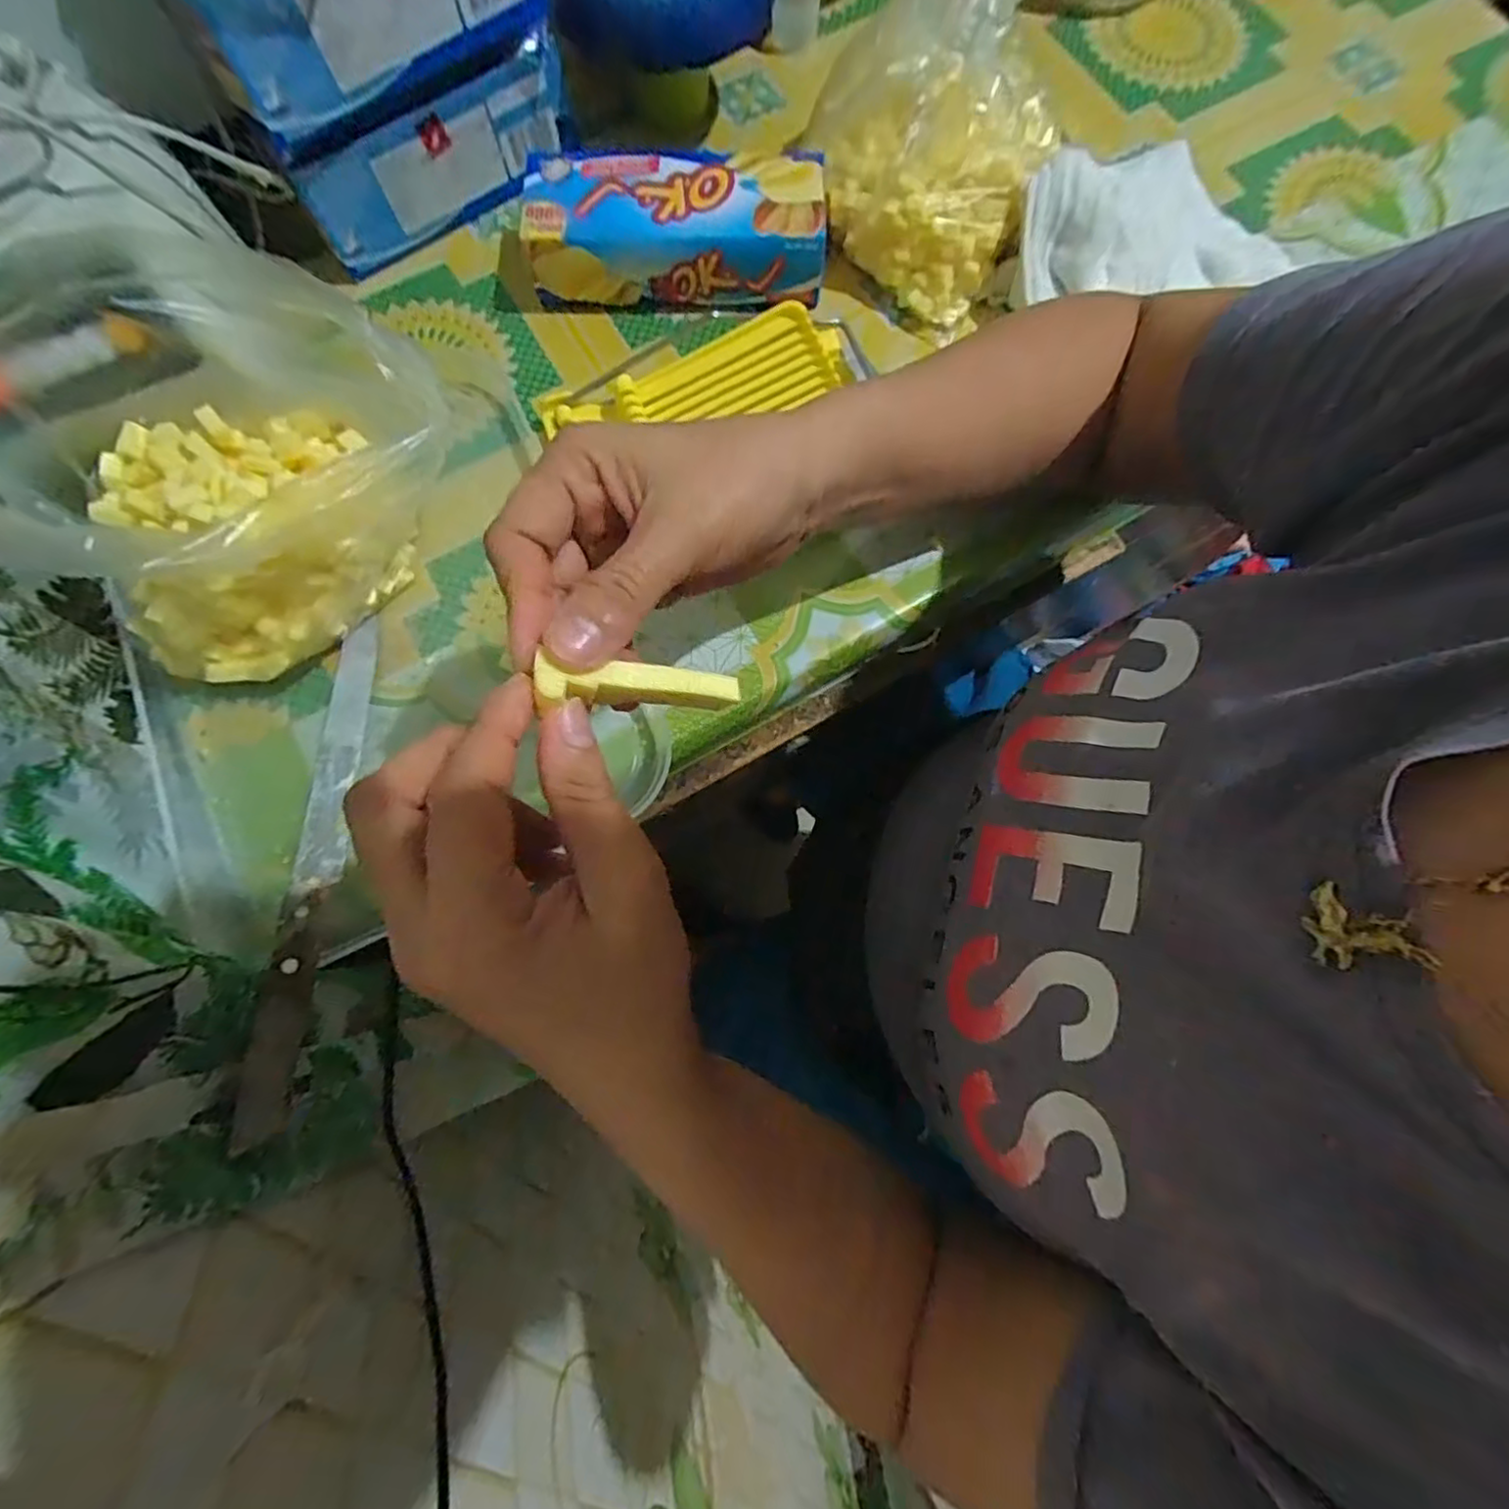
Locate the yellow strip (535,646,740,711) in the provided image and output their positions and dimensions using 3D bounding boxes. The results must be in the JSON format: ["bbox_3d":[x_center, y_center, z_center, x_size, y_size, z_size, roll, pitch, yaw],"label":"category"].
[{"bbox_3d":[-0.035,-0.022,0.205,0.066,0.006,0.013,0,72,-31],"label":"yellow strip"}]

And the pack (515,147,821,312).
[{"bbox_3d":[-0.046,-0.318,0.398,0.174,0.050,0.068,1,75,1],"label":"pack"}]

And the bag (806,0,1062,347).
[{"bbox_3d":[0.095,-0.365,0.384,0.144,0.090,0.137,30,77,8],"label":"bag"}]

